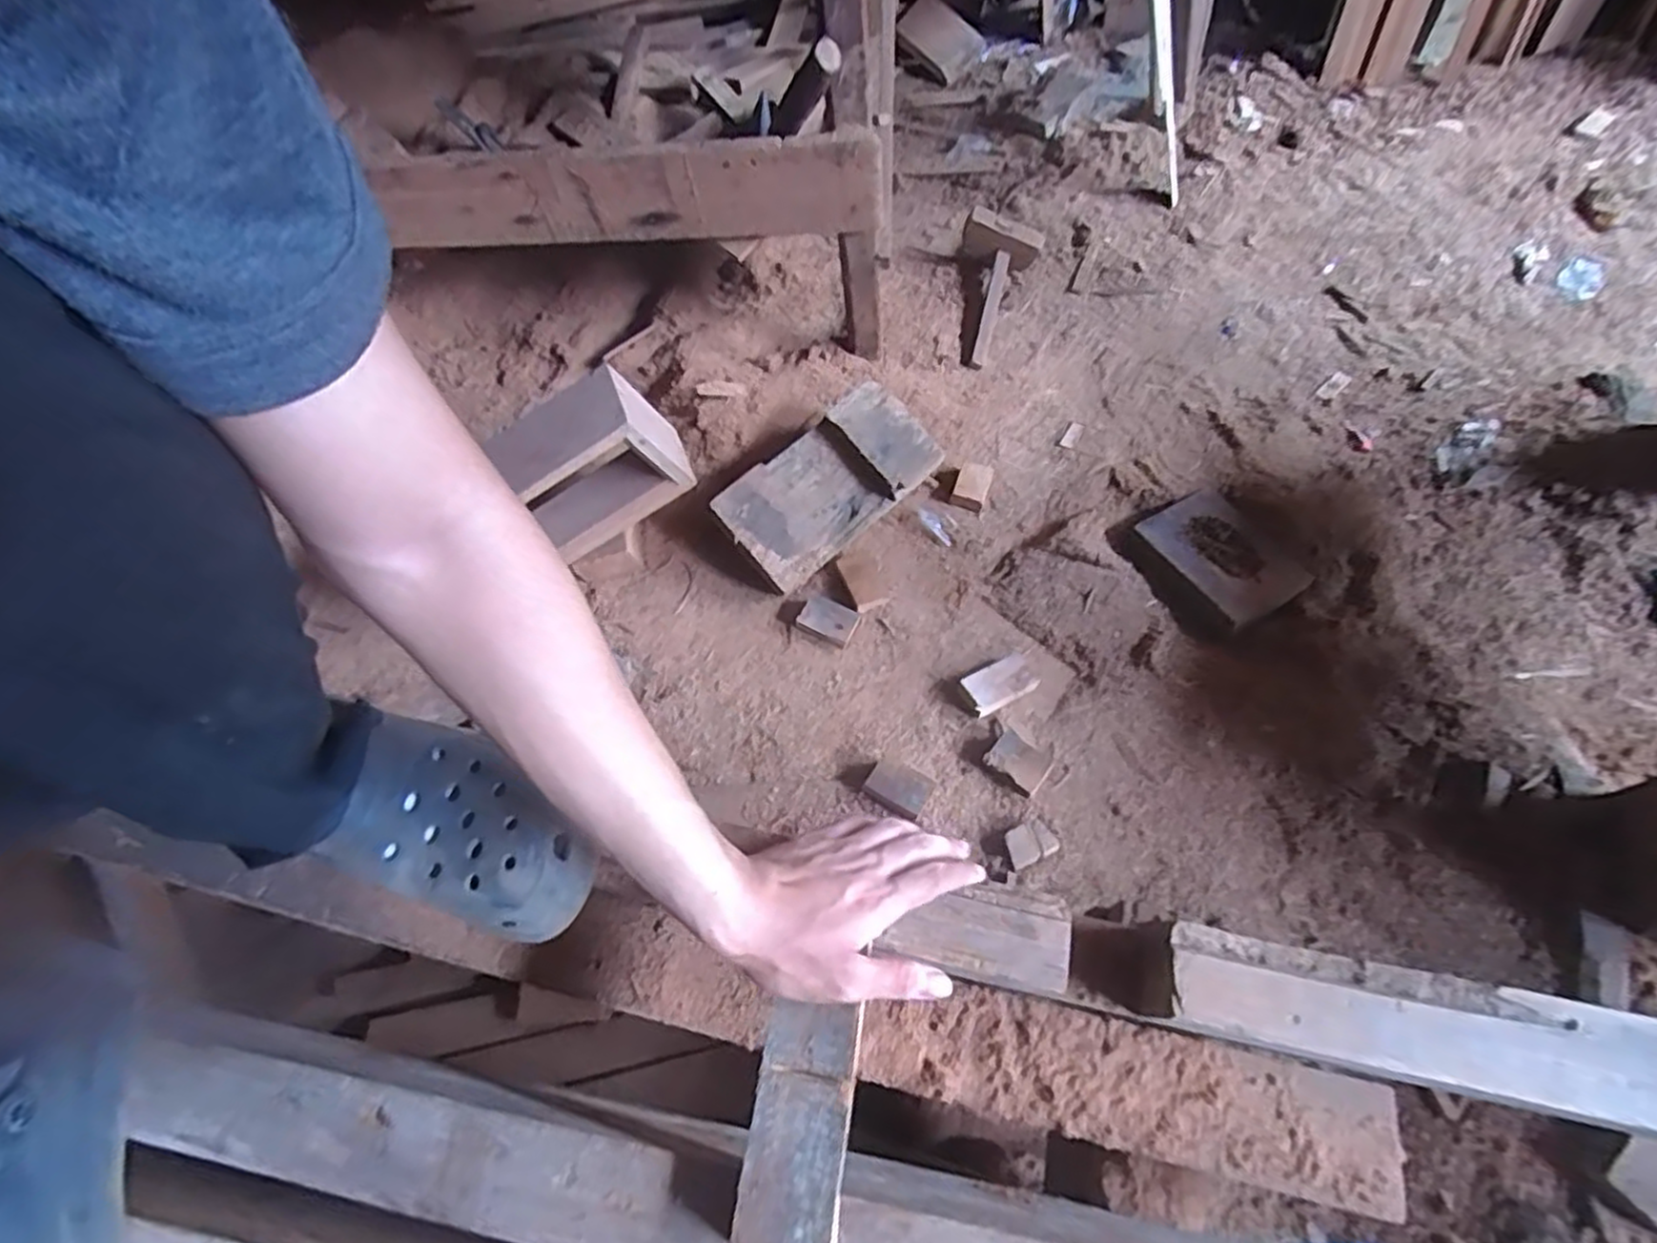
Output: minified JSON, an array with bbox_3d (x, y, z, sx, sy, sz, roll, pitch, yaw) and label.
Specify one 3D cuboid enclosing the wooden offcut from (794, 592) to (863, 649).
[{"bbox_3d":[-0.002,-0.003,0.964,0.075,0.018,0.052,29,66,16],"label":"wooden offcut"}]

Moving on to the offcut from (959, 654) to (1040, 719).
[{"bbox_3d":[0.203,0.077,0.908,0.082,0.032,0.050,-30,62,-8],"label":"offcut"}]

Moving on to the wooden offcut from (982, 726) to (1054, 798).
[{"bbox_3d":[0.216,0.159,0.857,0.064,0.025,0.054,35,68,19],"label":"wooden offcut"}]

